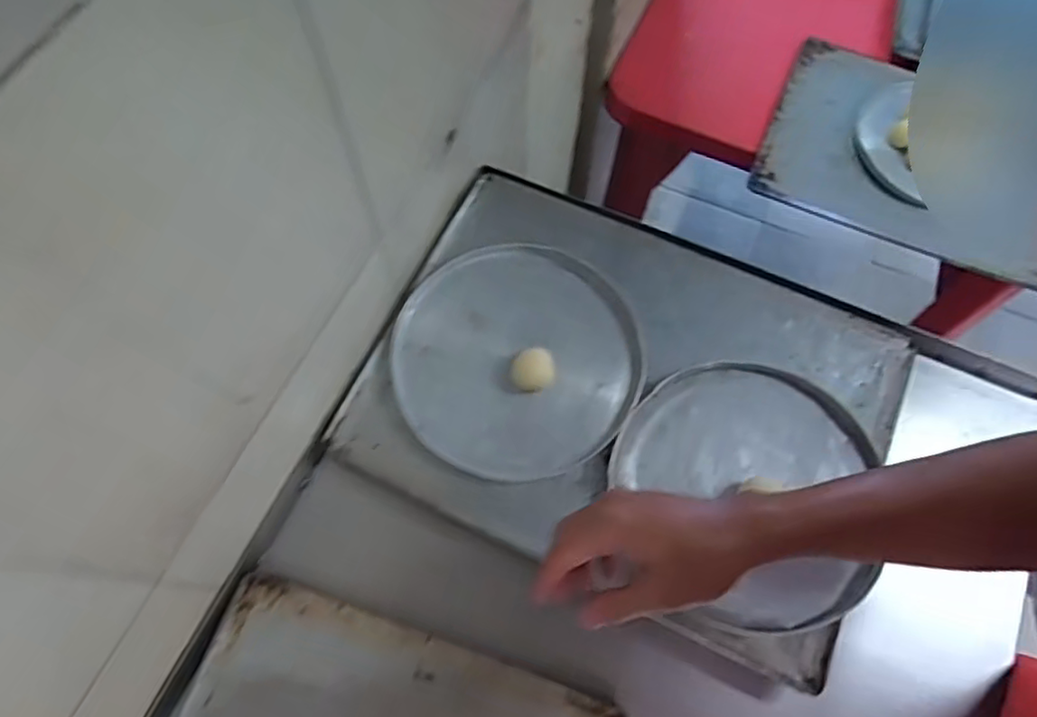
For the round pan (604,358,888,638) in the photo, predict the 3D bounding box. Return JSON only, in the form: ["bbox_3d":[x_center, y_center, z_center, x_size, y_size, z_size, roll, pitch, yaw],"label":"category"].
[{"bbox_3d":[0.187,0.108,0.542,0.209,0.019,0.219,0,67,1],"label":"round pan"}]

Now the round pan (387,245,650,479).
[{"bbox_3d":[0.000,-0.002,0.594,0.227,0.014,0.212,0,67,1],"label":"round pan"}]

